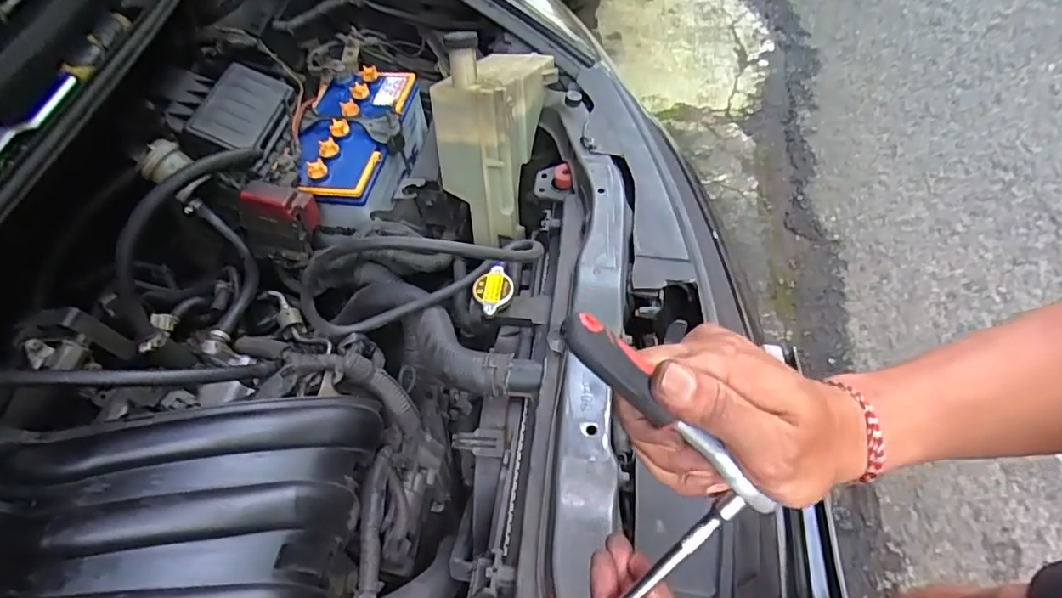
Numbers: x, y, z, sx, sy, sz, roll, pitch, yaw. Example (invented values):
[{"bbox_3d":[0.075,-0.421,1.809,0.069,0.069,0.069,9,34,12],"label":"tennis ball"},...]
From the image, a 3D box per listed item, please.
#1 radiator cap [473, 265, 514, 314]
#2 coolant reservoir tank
[{"bbox_3d":[-0.039,-0.009,0.619,0.041,0.024,0.065,-7,52,2],"label":"radiator cap"},{"bbox_3d":[-0.044,-0.222,0.739,0.102,0.206,0.218,8,54,14],"label":"coolant reservoir tank"}]

